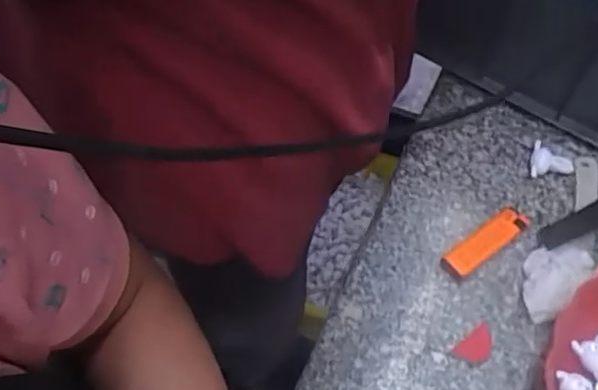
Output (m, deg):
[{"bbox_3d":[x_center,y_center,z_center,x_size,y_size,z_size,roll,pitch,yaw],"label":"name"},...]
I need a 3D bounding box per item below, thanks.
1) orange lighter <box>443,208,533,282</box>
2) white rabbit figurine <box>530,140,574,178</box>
[{"bbox_3d":[0.152,0.037,0.483,0.083,0.017,0.025,-34,64,-20],"label":"orange lighter"},{"bbox_3d":[0.221,-0.027,0.521,0.037,0.021,0.026,19,59,11],"label":"white rabbit figurine"}]

